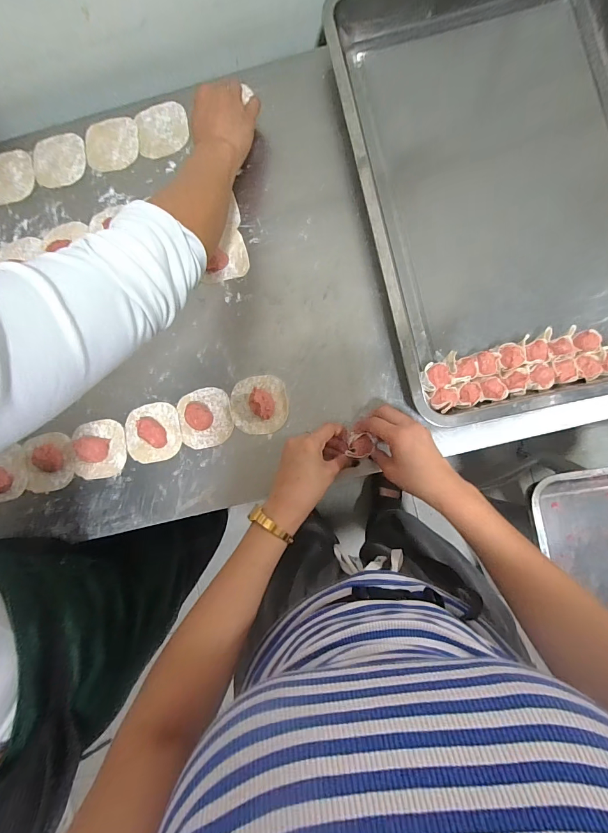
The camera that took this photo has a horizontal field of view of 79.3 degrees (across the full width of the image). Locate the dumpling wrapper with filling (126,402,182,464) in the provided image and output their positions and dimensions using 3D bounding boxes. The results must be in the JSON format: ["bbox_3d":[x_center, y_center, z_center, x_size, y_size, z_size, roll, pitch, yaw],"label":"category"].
[{"bbox_3d":[-0.207,0.021,0.493,0.074,0.020,0.078,-7,85,4],"label":"dumpling wrapper with filling"}]

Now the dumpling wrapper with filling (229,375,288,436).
[{"bbox_3d":[-0.060,-0.016,0.484,0.076,0.023,0.077,-2,85,4],"label":"dumpling wrapper with filling"}]

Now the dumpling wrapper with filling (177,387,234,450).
[{"bbox_3d":[-0.134,0.001,0.489,0.071,0.022,0.078,-11,85,4],"label":"dumpling wrapper with filling"}]

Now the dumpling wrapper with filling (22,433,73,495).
[{"bbox_3d":[-0.350,0.063,0.500,0.068,0.014,0.079,-4,85,4],"label":"dumpling wrapper with filling"}]

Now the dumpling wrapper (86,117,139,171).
[{"bbox_3d":[-0.283,-0.403,0.542,0.078,0.004,0.078,-3,85,4],"label":"dumpling wrapper"}]

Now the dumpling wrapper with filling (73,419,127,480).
[{"bbox_3d":[-0.280,0.044,0.495,0.070,0.020,0.080,-9,85,4],"label":"dumpling wrapper with filling"}]

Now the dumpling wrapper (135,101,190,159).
[{"bbox_3d":[-0.209,-0.424,0.545,0.074,0.005,0.075,-12,89,-1],"label":"dumpling wrapper"}]

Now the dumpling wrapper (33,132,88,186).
[{"bbox_3d":[-0.365,-0.384,0.548,0.078,0.005,0.080,-7,85,4],"label":"dumpling wrapper"}]

